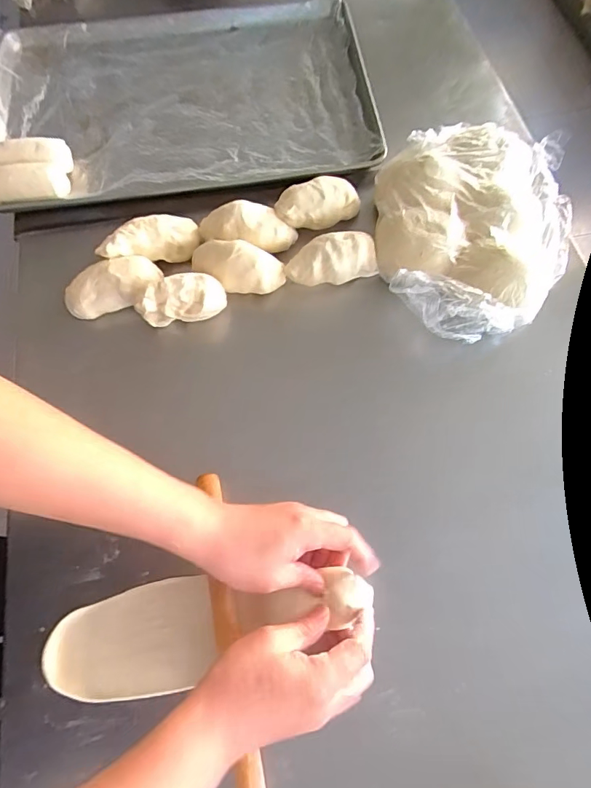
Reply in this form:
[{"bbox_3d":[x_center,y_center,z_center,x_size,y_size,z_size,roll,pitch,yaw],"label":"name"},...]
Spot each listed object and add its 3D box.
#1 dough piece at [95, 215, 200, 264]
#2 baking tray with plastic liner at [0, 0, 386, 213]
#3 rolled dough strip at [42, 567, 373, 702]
[{"bbox_3d":[-0.195,-0.207,0.585,0.130,0.038,0.064,-11,68,-16],"label":"dough piece"},{"bbox_3d":[-0.183,-0.473,0.709,0.593,0.038,0.421,-5,69,0],"label":"baking tray with plastic liner"},{"bbox_3d":[-0.085,0.225,0.428,0.311,0.029,0.095,-14,69,5],"label":"rolled dough strip"}]

